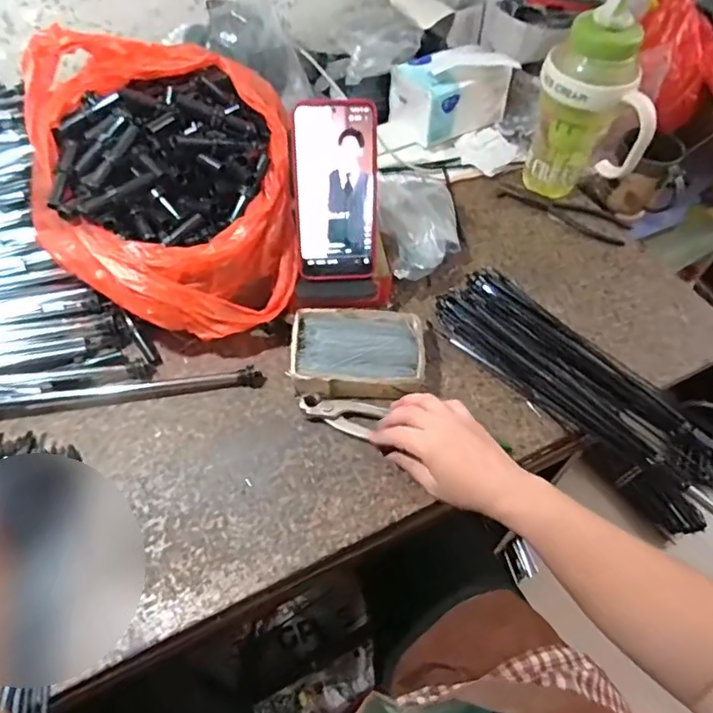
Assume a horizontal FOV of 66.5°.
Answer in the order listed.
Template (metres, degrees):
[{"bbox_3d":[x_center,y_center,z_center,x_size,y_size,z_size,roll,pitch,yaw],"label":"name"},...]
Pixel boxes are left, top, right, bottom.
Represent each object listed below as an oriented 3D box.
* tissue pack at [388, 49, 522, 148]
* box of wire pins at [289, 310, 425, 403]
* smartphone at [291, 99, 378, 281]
[{"bbox_3d":[0.131,-0.367,0.751,0.150,0.091,0.089,-25,60,-18],"label":"tissue pack"},{"bbox_3d":[0.000,-0.001,0.550,0.129,0.036,0.093,2,56,-1],"label":"box of wire pins"},{"bbox_3d":[-0.019,-0.153,0.519,0.077,0.164,0.011,-2,26,-4],"label":"smartphone"}]

